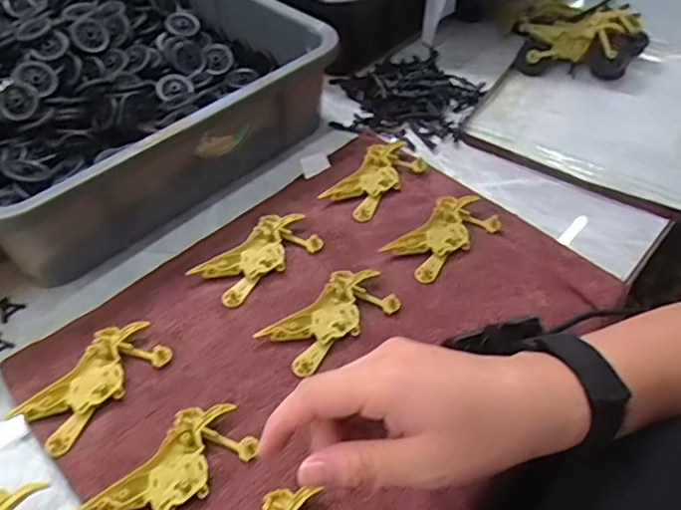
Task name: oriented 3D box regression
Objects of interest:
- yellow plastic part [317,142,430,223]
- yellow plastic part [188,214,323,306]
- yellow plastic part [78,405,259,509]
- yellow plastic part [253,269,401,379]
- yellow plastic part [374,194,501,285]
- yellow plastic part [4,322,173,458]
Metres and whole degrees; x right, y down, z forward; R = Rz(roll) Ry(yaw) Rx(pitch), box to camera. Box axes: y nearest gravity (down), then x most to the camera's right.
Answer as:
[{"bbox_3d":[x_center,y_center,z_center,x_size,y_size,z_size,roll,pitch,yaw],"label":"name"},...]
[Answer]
[{"bbox_3d":[0.036,-0.076,0.539,0.051,0.014,0.110,34,58,25],"label":"yellow plastic part"},{"bbox_3d":[-0.068,0.000,0.473,0.099,0.015,0.052,-35,58,-26],"label":"yellow plastic part"},{"bbox_3d":[-0.105,0.137,0.352,0.049,0.012,0.101,35,58,26],"label":"yellow plastic part"},{"bbox_3d":[-0.006,0.047,0.431,0.097,0.016,0.051,-34,58,-25],"label":"yellow plastic part"},{"bbox_3d":[0.092,-0.020,0.490,0.103,0.018,0.049,-34,57,-25],"label":"yellow plastic part"},{"bbox_3d":[-0.173,0.088,0.396,0.050,0.013,0.097,31,56,24],"label":"yellow plastic part"}]

